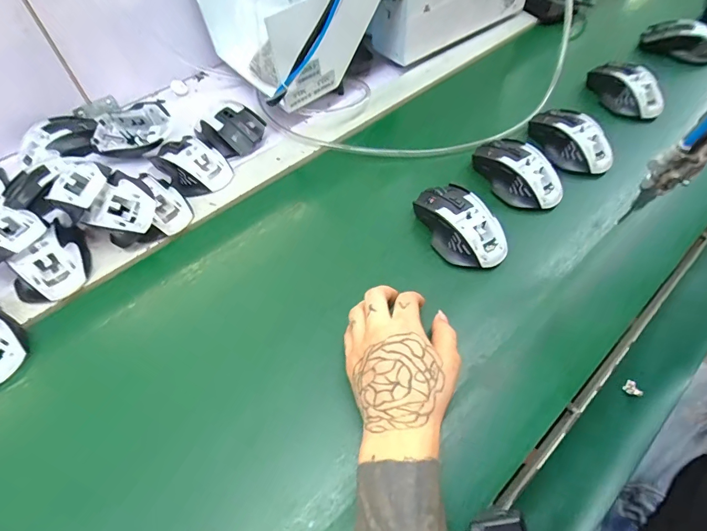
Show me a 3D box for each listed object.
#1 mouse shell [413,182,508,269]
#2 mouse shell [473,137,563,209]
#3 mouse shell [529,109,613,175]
[{"bbox_3d":[0.114,-0.048,0.430,0.064,0.035,0.115,-25,56,-16],"label":"mouse shell"},{"bbox_3d":[0.196,-0.114,0.475,0.058,0.034,0.111,-28,57,-18],"label":"mouse shell"},{"bbox_3d":[0.278,-0.164,0.509,0.066,0.039,0.115,-17,54,-11],"label":"mouse shell"}]

